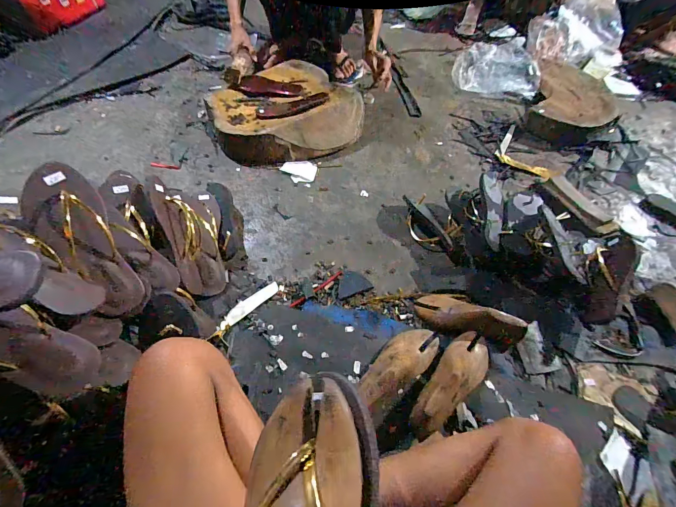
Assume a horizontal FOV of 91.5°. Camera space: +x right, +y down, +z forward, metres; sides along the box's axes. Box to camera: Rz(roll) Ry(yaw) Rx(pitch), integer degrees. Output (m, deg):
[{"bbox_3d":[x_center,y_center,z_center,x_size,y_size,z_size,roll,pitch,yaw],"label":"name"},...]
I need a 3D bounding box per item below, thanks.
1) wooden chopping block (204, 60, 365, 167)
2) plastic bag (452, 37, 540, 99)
[{"bbox_3d":[-0.175,-0.479,1.066,0.457,0.095,0.445,-17,60,-15],"label":"wooden chopping block"},{"bbox_3d":[0.637,-0.770,1.340,0.309,0.088,0.383,15,57,5],"label":"plastic bag"}]

